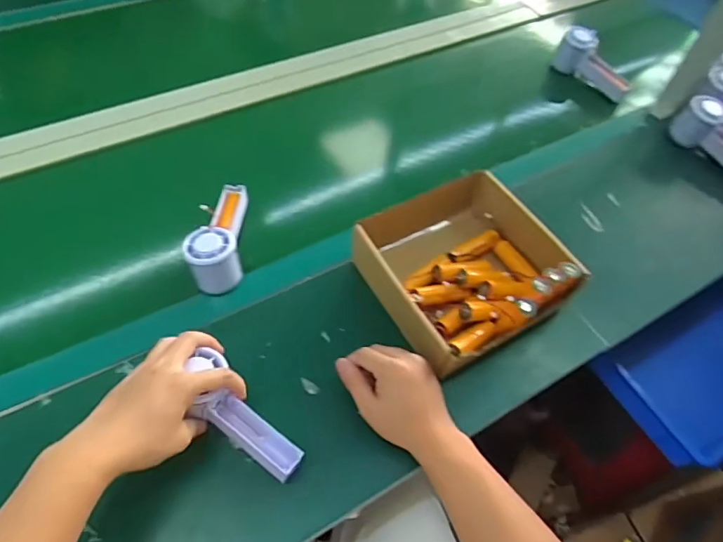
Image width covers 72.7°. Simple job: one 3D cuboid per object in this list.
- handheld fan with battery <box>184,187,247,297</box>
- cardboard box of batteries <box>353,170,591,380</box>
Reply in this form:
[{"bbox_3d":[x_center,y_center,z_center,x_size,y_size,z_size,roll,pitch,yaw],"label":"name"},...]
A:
[{"bbox_3d":[-0.171,-0.053,0.589,0.055,0.051,0.152,-2,56,-5],"label":"handheld fan with battery"},{"bbox_3d":[0.118,0.000,0.570,0.201,0.081,0.191,-22,60,-18],"label":"cardboard box of batteries"}]

